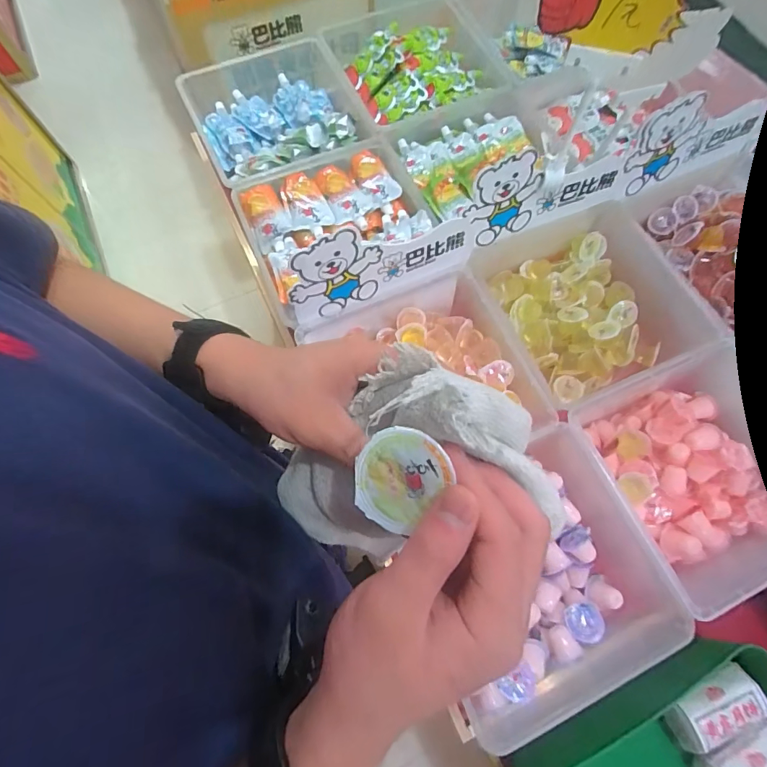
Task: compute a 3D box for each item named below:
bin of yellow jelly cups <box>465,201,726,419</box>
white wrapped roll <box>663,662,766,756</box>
[{"bbox_3d":[0.338,-0.126,0.729,0.315,0.120,0.306,-22,73,-8],"label":"bin of yellow jelly cups"},{"bbox_3d":[0.466,0.457,0.596,0.126,0.045,0.073,-27,73,-9],"label":"white wrapped roll"}]

